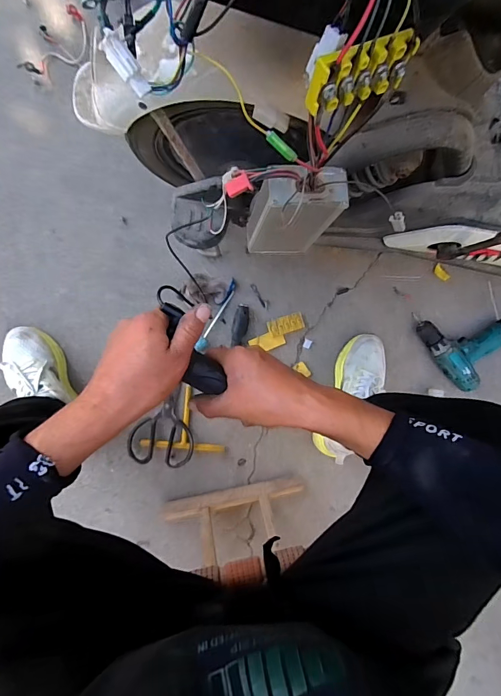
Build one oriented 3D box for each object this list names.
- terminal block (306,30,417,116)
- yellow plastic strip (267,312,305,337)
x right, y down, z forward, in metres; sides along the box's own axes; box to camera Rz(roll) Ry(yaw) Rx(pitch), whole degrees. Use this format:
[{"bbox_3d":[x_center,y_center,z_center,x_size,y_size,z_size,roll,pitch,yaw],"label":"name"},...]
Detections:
[{"bbox_3d":[0.077,-0.196,0.263,0.079,0.044,0.017,-25,74,-7],"label":"terminal block"},{"bbox_3d":[0.079,-0.051,0.822,0.081,0.010,0.037,-17,90,-7],"label":"yellow plastic strip"}]

